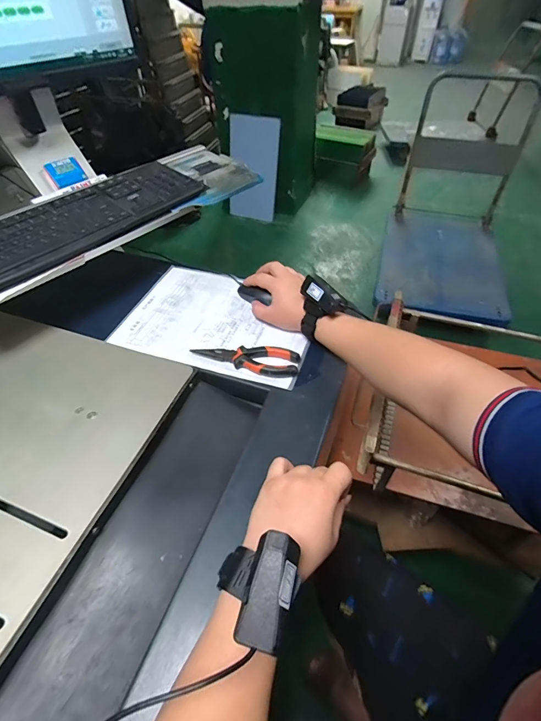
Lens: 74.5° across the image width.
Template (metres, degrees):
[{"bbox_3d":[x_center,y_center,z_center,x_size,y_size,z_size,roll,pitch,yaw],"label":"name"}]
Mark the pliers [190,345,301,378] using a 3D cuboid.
[{"bbox_3d":[-0.036,-0.003,0.512,0.151,0.015,0.043,9,49,9],"label":"pliers"}]

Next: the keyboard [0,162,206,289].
[{"bbox_3d":[-0.313,-0.222,0.566,0.137,0.027,0.431,30,56,26],"label":"keyboard"}]

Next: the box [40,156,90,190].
[{"bbox_3d":[-0.373,-0.341,0.652,0.019,0.050,0.065,-4,40,51],"label":"box"}]

